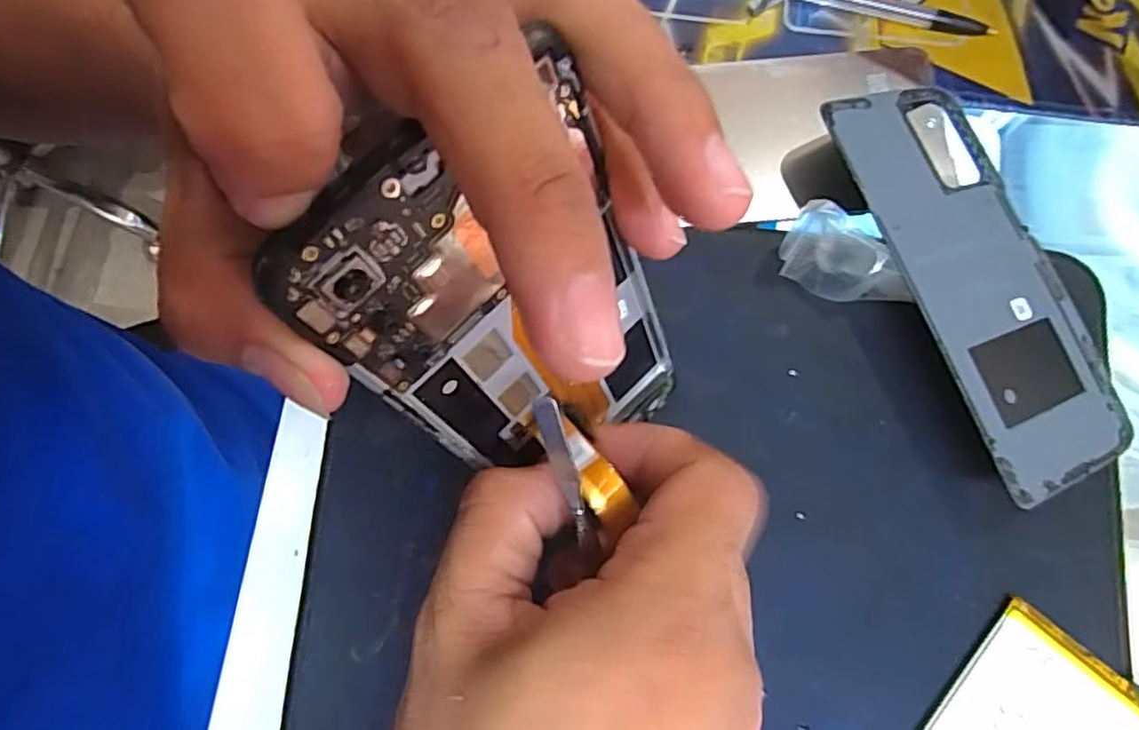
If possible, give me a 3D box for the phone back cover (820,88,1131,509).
[{"bbox_3d":[0.153,-0.034,0.250,0.072,0.004,0.158,-15,78,-22],"label":"phone back cover"}]

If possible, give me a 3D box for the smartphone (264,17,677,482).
[{"bbox_3d":[-0.008,-0.006,0.177,0.008,0.154,0.070,39,81,27],"label":"smartphone"}]

